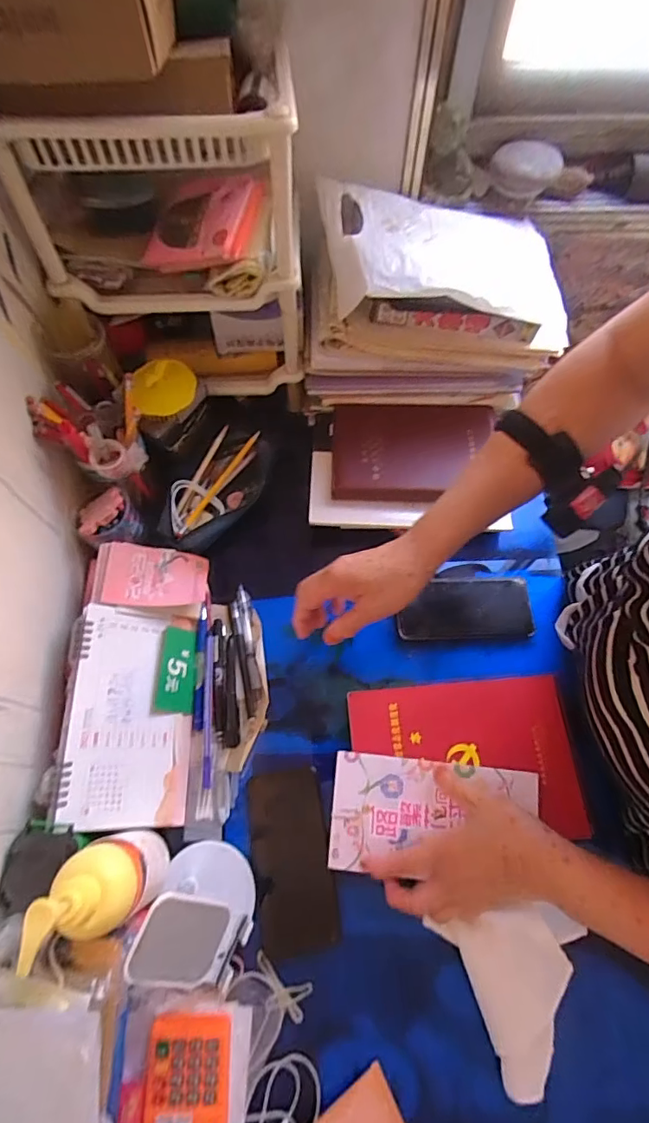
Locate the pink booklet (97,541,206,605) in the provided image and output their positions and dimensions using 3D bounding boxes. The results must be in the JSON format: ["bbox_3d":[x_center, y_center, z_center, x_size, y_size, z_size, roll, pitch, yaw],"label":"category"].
[{"bbox_3d":[-0.193,0.016,0.569,0.118,0.012,0.071,3,67,-22],"label":"pink booklet"}]

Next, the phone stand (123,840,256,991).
[{"bbox_3d":[-0.111,0.298,0.433,0.089,0.149,0.077,18,68,8],"label":"phone stand"}]

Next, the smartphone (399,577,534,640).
[{"bbox_3d":[0.168,0.055,0.605,0.157,0.005,0.076,-2,67,-1],"label":"smartphone"}]

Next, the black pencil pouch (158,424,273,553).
[{"bbox_3d":[-0.139,-0.099,0.654,0.103,0.054,0.184,18,68,8],"label":"black pencil pouch"}]

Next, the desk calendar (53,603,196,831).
[{"bbox_3d":[-0.199,0.157,0.523,0.099,0.073,0.212,-2,67,0],"label":"desk calendar"}]

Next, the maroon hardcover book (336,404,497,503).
[{"bbox_3d":[0.116,-0.149,0.650,0.212,0.029,0.144,-2,67,-1],"label":"maroon hardcover book"}]

